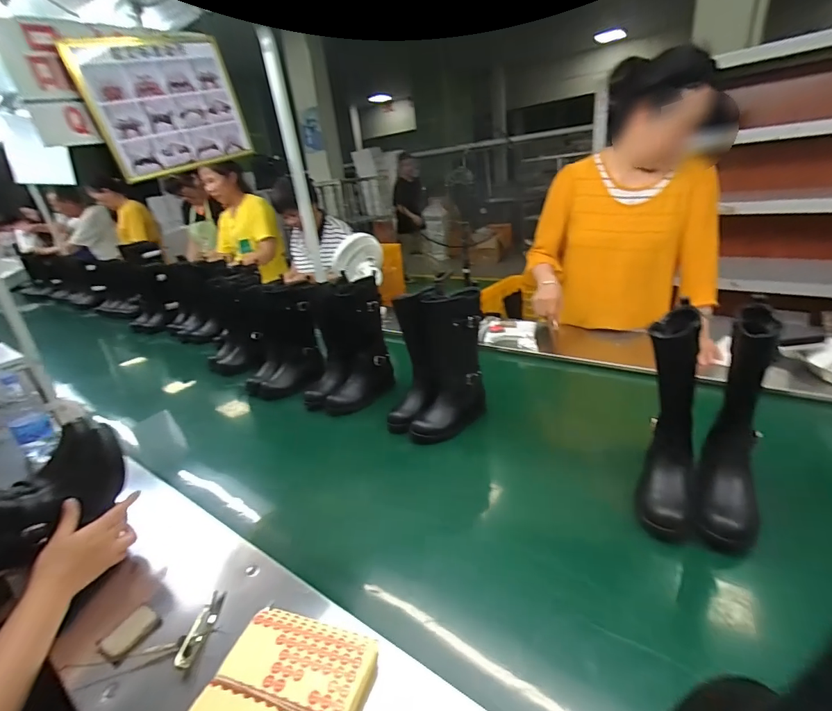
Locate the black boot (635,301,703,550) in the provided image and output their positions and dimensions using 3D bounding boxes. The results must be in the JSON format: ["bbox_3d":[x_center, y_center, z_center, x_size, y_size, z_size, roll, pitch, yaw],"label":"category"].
[{"bbox_3d":[0.385,0.097,0.615,0.082,0.278,0.164,8,28,30],"label":"black boot"}]

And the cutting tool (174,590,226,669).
[{"bbox_3d":[-0.274,0.347,0.527,0.017,0.025,0.101,-6,24,3],"label":"cutting tool"}]

